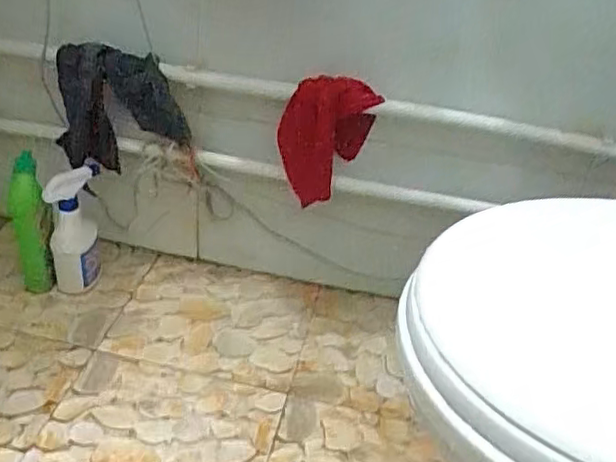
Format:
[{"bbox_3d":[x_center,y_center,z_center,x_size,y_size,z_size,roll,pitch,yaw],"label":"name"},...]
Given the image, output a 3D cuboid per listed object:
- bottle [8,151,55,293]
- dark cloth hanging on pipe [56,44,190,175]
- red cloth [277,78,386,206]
[{"bbox_3d":[-0.422,-0.005,0.977,0.049,0.223,0.049,-13,39,-26],"label":"bottle"},{"bbox_3d":[-0.292,-0.192,1.014,0.207,0.184,0.072,3,34,-5],"label":"dark cloth hanging on pipe"},{"bbox_3d":[0.026,-0.136,0.983,0.136,0.200,0.064,0,35,-10],"label":"red cloth"}]

